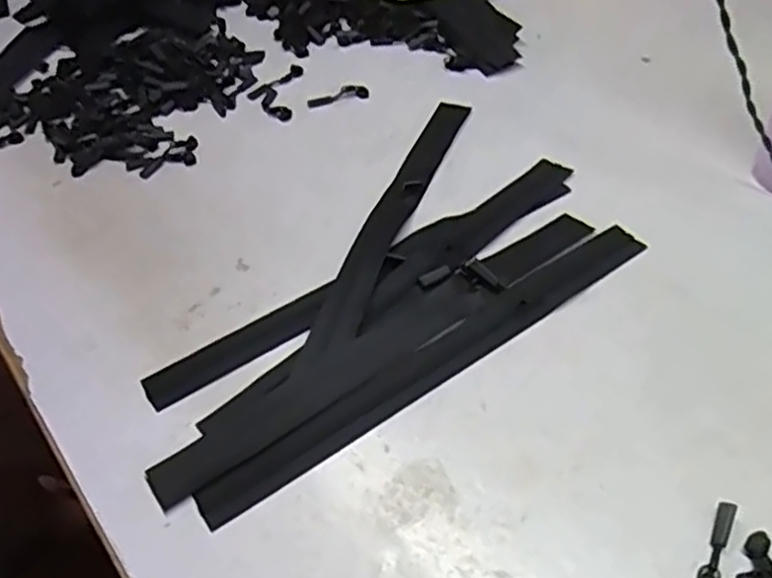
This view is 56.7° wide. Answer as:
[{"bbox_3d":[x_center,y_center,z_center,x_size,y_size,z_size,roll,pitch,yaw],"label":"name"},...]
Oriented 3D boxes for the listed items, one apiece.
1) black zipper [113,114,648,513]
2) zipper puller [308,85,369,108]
[{"bbox_3d":[0.039,0.044,0.474,0.354,0.005,0.032,-31,52,-20],"label":"black zipper"},{"bbox_3d":[-0.046,-0.184,0.679,0.059,0.009,0.014,-12,48,-4],"label":"zipper puller"}]

